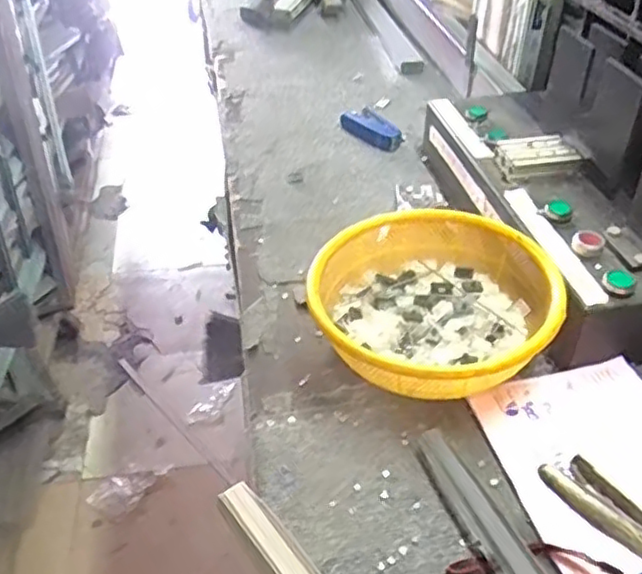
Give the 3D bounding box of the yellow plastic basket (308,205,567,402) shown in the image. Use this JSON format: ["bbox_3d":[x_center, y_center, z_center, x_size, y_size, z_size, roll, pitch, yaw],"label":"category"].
[{"bbox_3d":[0.105,0.018,0.654,0.216,0.079,0.238,1,40,4],"label":"yellow plastic basket"}]

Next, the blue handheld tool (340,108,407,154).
[{"bbox_3d":[0.080,-0.238,1.011,0.048,0.020,0.106,-28,46,-28],"label":"blue handheld tool"}]

